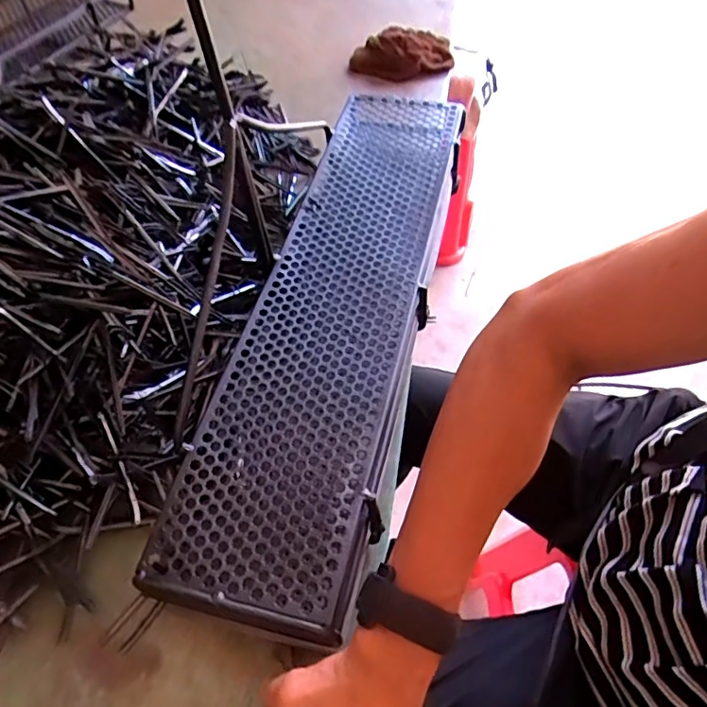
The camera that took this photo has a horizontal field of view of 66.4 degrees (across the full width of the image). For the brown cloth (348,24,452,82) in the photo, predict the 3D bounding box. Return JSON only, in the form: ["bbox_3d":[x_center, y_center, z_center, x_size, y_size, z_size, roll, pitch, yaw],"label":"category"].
[{"bbox_3d":[0.075,-0.457,0.829,0.158,0.047,0.062,5,56,4],"label":"brown cloth"}]

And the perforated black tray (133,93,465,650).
[{"bbox_3d":[-0.008,-0.053,0.514,0.149,0.040,0.572,13,58,8],"label":"perforated black tray"}]

